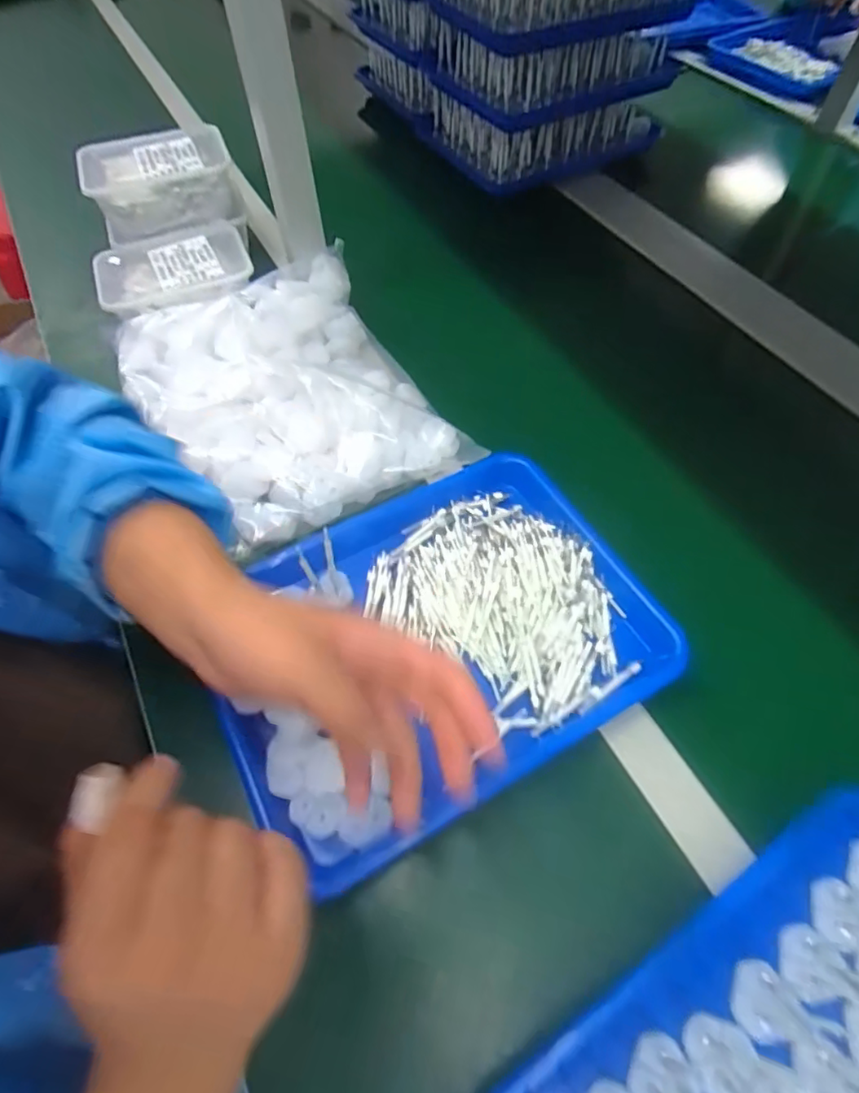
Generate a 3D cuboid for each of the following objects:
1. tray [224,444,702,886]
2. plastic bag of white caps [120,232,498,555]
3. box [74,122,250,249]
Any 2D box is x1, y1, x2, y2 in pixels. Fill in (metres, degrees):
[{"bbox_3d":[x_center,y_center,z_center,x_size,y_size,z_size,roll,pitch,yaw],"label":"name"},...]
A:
[{"bbox_3d":[0.001,0.062,0.458,0.324,0.033,0.255,-26,61,-14],"label":"tray"},{"bbox_3d":[-0.147,-0.166,0.567,0.255,0.070,0.312,-28,61,-15],"label":"plastic bag of white caps"},{"bbox_3d":[-0.315,-0.428,0.688,0.166,0.062,0.094,-17,59,-9],"label":"box"}]

